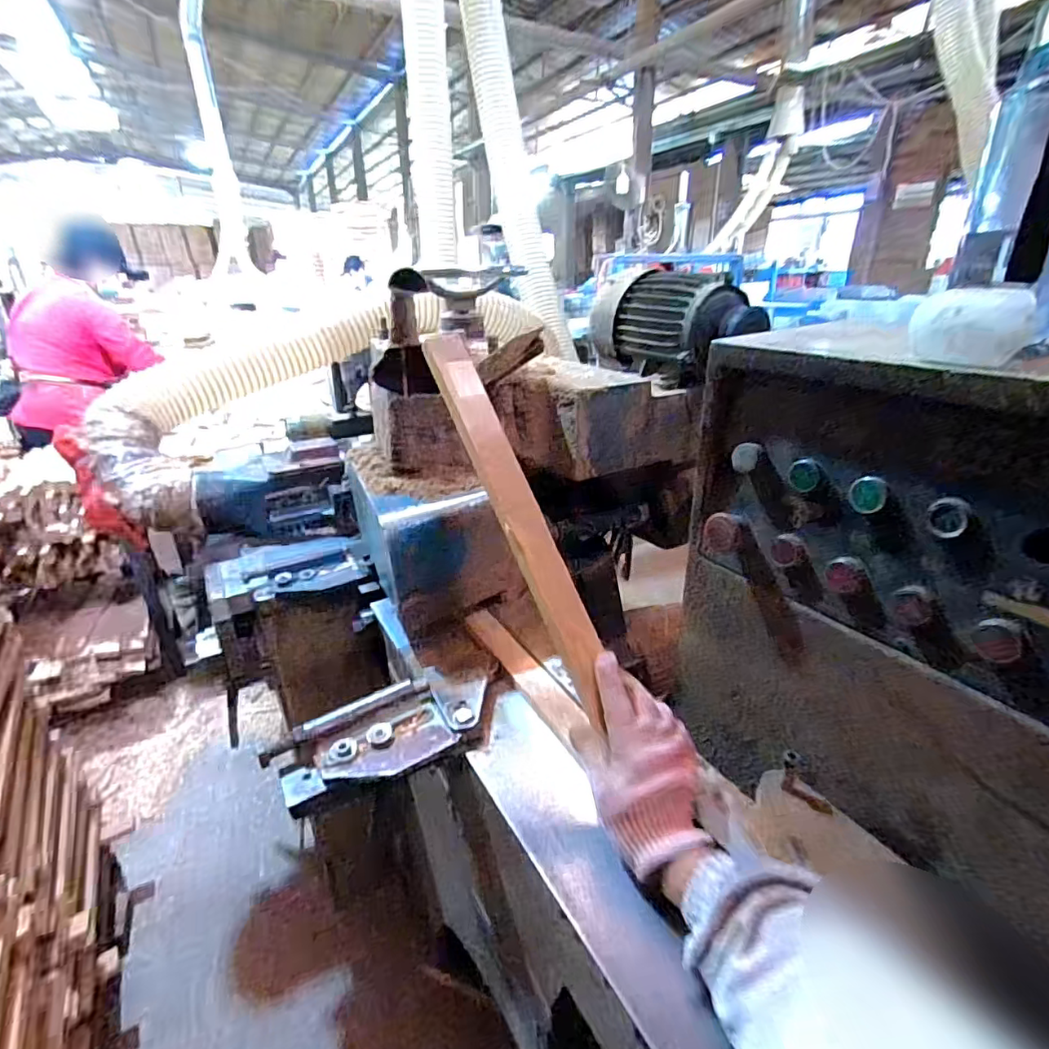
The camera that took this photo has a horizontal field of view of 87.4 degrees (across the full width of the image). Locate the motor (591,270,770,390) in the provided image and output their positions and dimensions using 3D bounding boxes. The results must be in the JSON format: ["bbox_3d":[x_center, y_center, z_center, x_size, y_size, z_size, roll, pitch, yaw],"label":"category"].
[{"bbox_3d":[0.241,-0.327,0.911,0.144,0.155,0.283,-12,27,-21],"label":"motor"}]

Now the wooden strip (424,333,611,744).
[{"bbox_3d":[-0.004,-0.011,0.558,0.043,0.404,0.022,-19,-8,-34],"label":"wooden strip"}]

